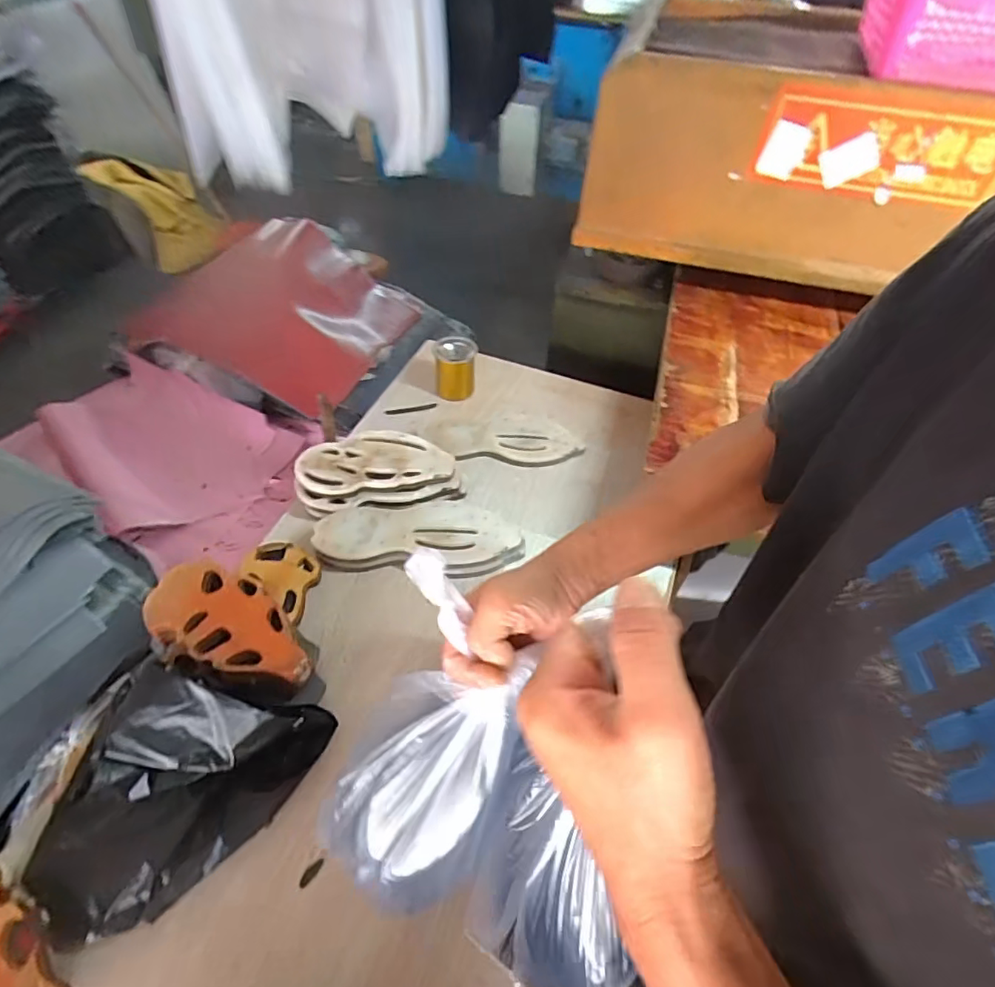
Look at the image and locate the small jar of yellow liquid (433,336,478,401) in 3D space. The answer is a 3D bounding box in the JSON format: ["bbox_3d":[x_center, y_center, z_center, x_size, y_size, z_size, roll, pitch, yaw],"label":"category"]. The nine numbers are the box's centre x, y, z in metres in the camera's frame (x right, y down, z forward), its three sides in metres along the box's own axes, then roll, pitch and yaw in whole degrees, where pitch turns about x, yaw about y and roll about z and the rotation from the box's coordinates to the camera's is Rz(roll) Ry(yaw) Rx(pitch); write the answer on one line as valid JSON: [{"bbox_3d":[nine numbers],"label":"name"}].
[{"bbox_3d":[-0.075,-0.227,1.014,0.073,0.094,0.067,-4,51,-6],"label":"small jar of yellow liquid"}]

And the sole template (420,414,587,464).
[{"bbox_3d":[0.010,-0.098,0.945,0.247,0.015,0.094,6,58,4],"label":"sole template"}]

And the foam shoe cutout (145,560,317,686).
[{"bbox_3d":[-0.294,0.144,0.623,0.200,0.026,0.092,20,53,14],"label":"foam shoe cutout"}]

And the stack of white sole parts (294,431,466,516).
[{"bbox_3d":[-0.178,-0.035,0.845,0.236,0.046,0.119,-4,51,-6],"label":"stack of white sole parts"}]

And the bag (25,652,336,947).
[{"bbox_3d":[-0.312,0.282,0.534,0.152,0.129,0.272,28,55,19],"label":"bag"}]

